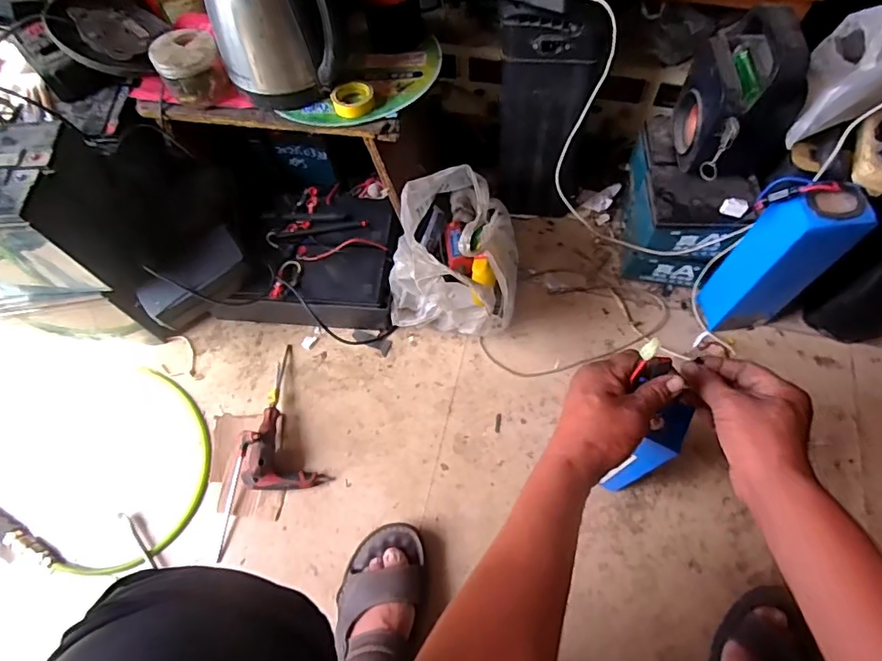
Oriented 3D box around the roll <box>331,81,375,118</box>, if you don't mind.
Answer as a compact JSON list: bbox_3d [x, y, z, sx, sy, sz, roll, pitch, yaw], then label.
[{"bbox_3d":[-0.118,-0.313,0.706,0.057,0.017,0.061,-1,64,2],"label":"roll"}]

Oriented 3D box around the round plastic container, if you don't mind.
[{"bbox_3d":[-0.345,-0.366,0.717,0.083,0.067,0.089,-1,64,2],"label":"round plastic container"}]

